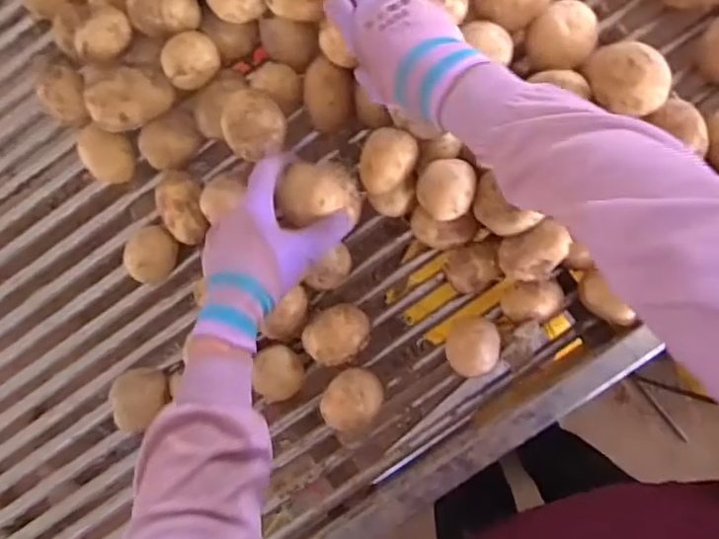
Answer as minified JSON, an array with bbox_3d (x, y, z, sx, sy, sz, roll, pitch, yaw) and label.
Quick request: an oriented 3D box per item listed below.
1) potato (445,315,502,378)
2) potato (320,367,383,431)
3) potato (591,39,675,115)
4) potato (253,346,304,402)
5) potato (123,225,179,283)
[{"bbox_3d":[0.107,0.071,0.577,0.047,0.042,0.055,13,90,9],"label":"potato"},{"bbox_3d":[-0.005,0.124,0.590,0.052,0.048,0.056,0,88,9],"label":"potato"},{"bbox_3d":[0.236,-0.167,0.537,0.068,0.050,0.049,29,93,9],"label":"potato"},{"bbox_3d":[-0.077,0.102,0.602,0.041,0.041,0.052,-18,86,8],"label":"potato"},{"bbox_3d":[-0.210,-0.015,0.631,0.058,0.048,0.046,-41,83,5],"label":"potato"}]

